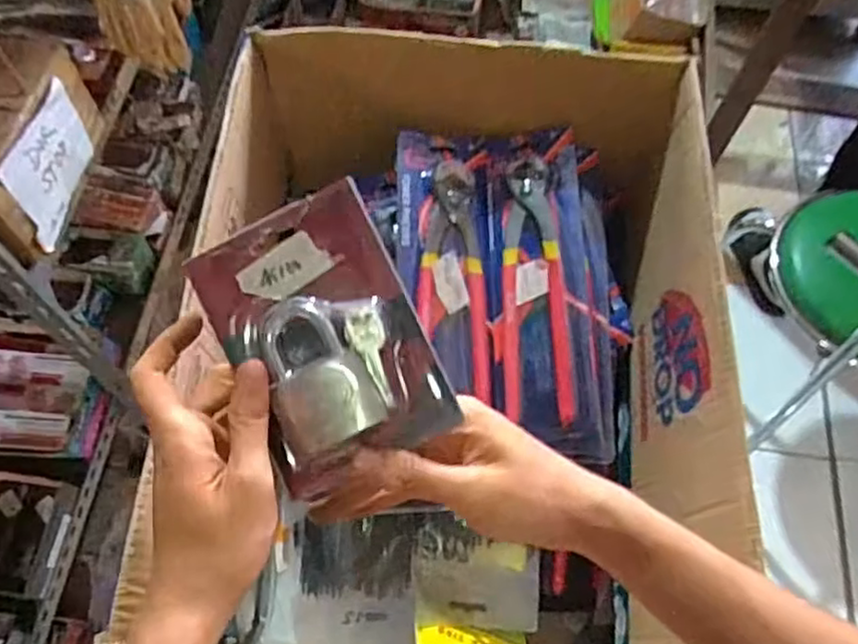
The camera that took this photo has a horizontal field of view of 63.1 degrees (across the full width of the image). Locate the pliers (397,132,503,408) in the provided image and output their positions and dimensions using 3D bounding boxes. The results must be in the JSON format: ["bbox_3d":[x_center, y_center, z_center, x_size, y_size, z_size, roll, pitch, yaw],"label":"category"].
[{"bbox_3d":[0.015,-0.051,0.539,0.076,0.021,0.220,6,66,-19],"label":"pliers"}]

